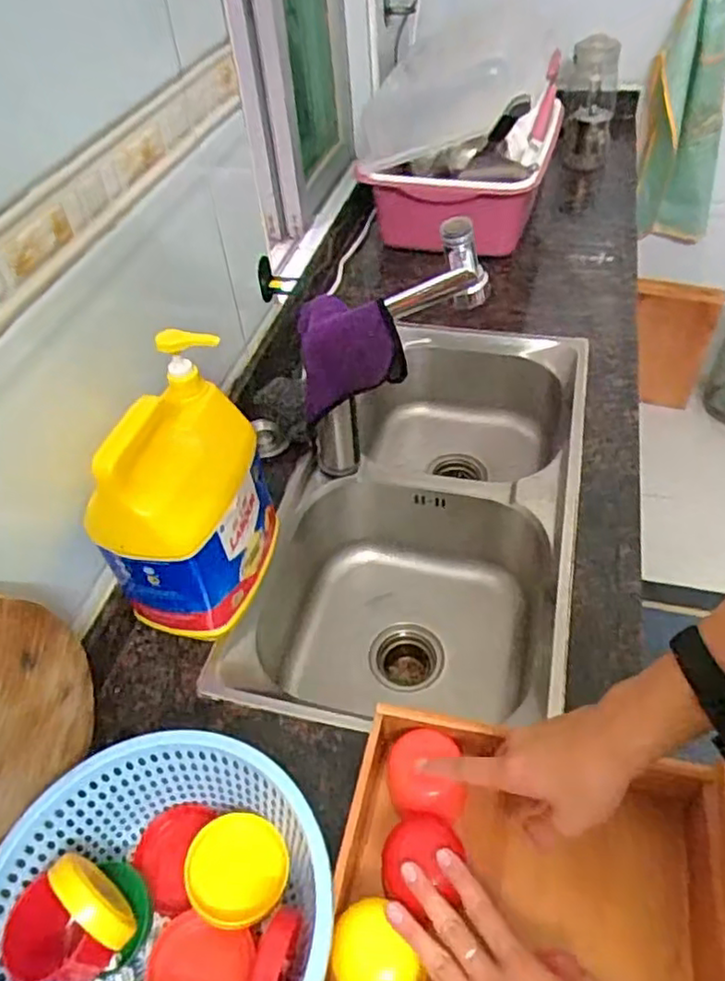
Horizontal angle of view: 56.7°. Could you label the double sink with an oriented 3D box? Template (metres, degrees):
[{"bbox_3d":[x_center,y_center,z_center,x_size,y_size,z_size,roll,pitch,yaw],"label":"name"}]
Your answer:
[{"bbox_3d":[0.097,0.060,1.025,0.388,0.257,0.734,9,49,12],"label":"double sink"}]

